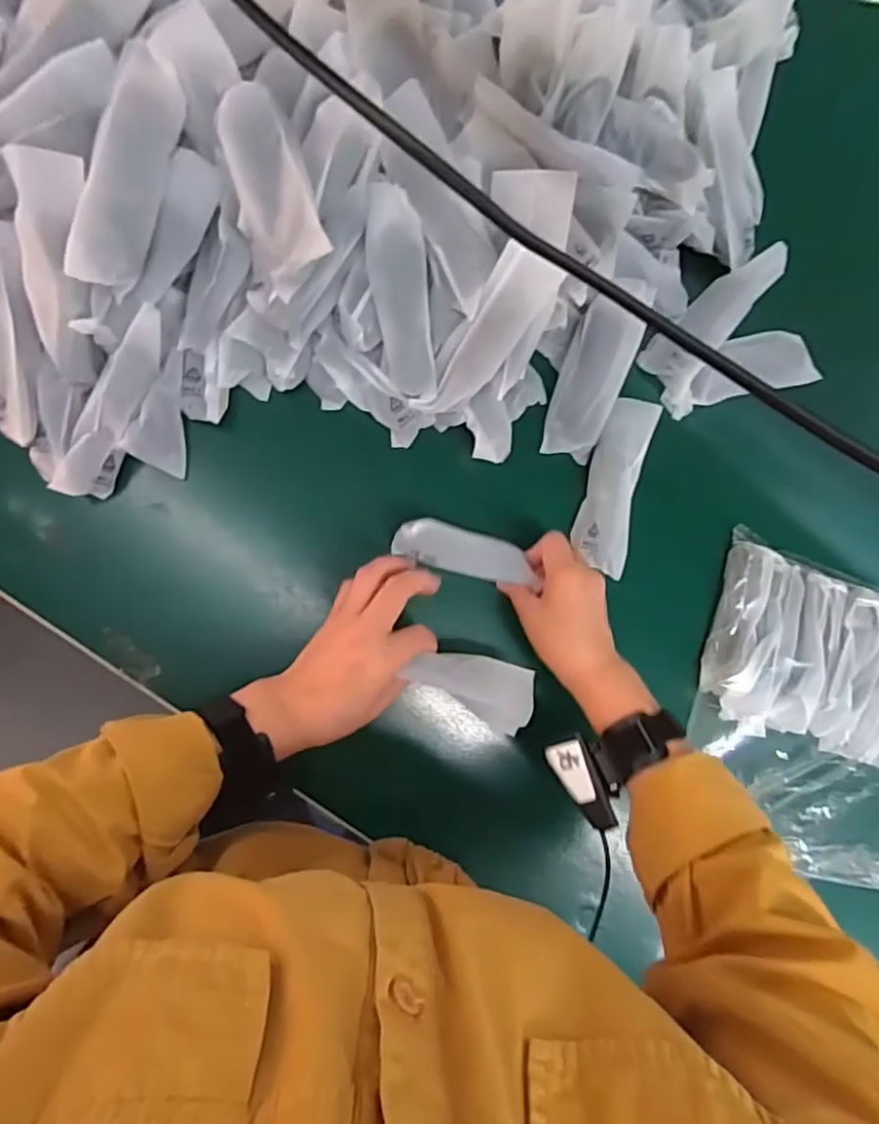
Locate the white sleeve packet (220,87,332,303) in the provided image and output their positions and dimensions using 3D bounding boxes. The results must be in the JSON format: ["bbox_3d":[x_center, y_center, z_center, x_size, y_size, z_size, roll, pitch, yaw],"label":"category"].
[{"bbox_3d":[-0.114,-0.253,0.427,0.054,0.041,0.125,-15,90,-9],"label":"white sleeve packet"}]

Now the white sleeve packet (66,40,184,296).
[{"bbox_3d":[-0.210,-0.260,0.420,0.049,0.018,0.147,20,96,-51],"label":"white sleeve packet"}]

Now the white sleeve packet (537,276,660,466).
[{"bbox_3d":[0.136,-0.166,0.539,0.049,0.031,0.154,17,109,-8],"label":"white sleeve packet"}]

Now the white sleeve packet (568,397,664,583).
[{"bbox_3d":[0.152,-0.066,0.542,0.048,0.013,0.148,14,94,25],"label":"white sleeve packet"}]

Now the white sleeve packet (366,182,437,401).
[{"bbox_3d":[-0.030,-0.203,0.476,0.043,0.005,0.150,1,119,12],"label":"white sleeve packet"}]

